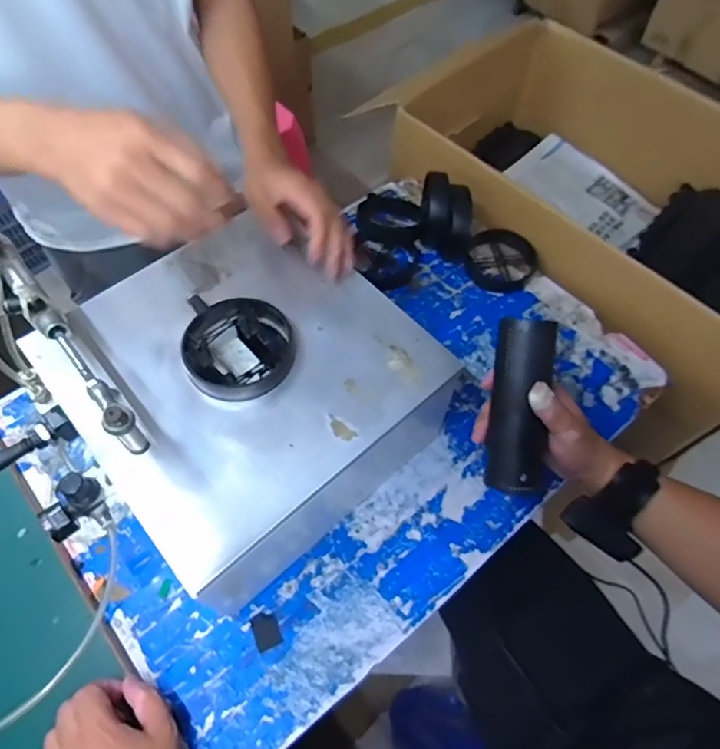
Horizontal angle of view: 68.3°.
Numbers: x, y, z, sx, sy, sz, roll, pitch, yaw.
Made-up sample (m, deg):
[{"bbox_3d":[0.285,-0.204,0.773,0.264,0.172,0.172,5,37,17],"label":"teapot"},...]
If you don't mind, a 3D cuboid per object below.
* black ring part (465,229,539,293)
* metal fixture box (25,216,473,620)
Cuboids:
[{"bbox_3d":[0.201,-0.162,0.759,0.097,0.017,0.106,0,60,-1],"label":"black ring part"},{"bbox_3d":[-0.097,0.021,0.562,0.321,0.169,0.293,-38,67,-20],"label":"metal fixture box"}]

